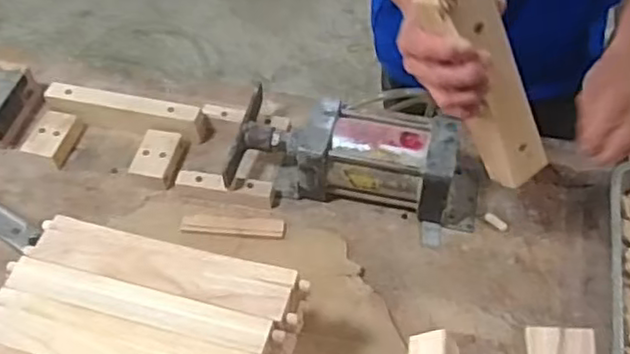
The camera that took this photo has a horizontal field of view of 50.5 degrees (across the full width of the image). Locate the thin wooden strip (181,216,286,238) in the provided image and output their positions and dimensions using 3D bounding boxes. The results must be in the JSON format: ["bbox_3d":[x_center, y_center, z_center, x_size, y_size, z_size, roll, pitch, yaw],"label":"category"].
[{"bbox_3d":[-0.102,0.060,0.830,0.127,0.004,0.026,4,52,4],"label":"thin wooden strip"}]

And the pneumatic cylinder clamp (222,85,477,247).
[{"bbox_3d":[0.052,-0.016,0.836,0.309,0.107,0.116,11,53,10],"label":"pneumatic cylinder clamp"}]

